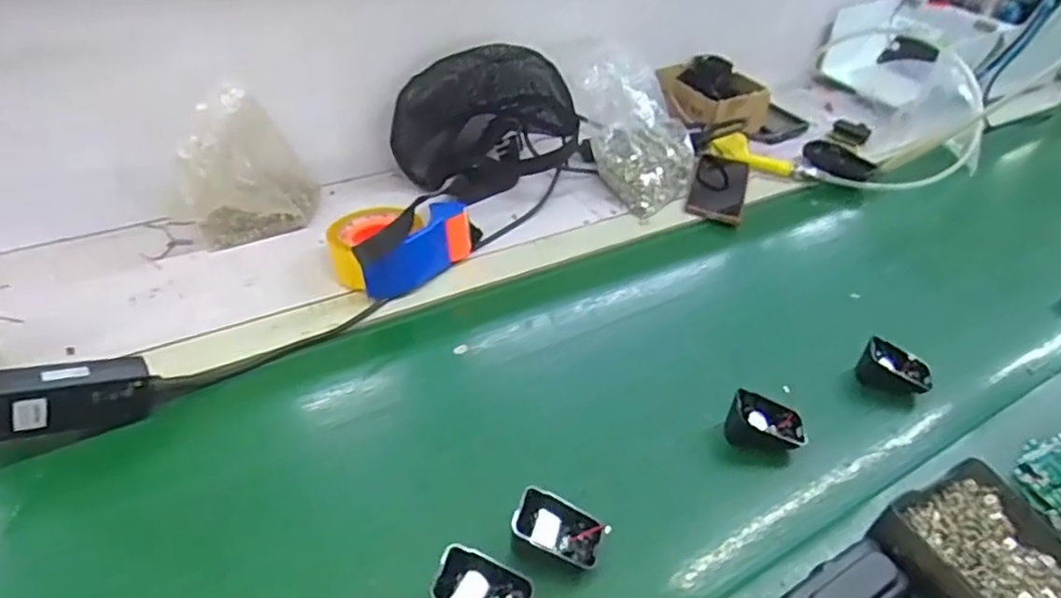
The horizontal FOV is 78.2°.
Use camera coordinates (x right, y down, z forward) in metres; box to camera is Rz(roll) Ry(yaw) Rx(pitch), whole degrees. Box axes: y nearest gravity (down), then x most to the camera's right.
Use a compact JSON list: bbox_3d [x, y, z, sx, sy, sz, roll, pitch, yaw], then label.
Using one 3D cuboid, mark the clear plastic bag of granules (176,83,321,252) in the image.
[{"bbox_3d":[-0.323,-0.145,0.739,0.142,0.161,0.076,-14,42,-18],"label":"clear plastic bag of granules"}]

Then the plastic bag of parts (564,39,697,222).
[{"bbox_3d":[0.151,-0.239,0.898,0.164,0.169,0.156,-31,49,-33],"label":"plastic bag of parts"}]

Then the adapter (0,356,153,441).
[{"bbox_3d":[-0.374,0.081,0.531,0.114,0.052,0.027,-4,34,-41],"label":"adapter"}]

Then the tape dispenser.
[{"bbox_3d":[-0.151,-0.072,0.742,0.110,0.071,0.160,29,47,29],"label":"tape dispenser"}]

